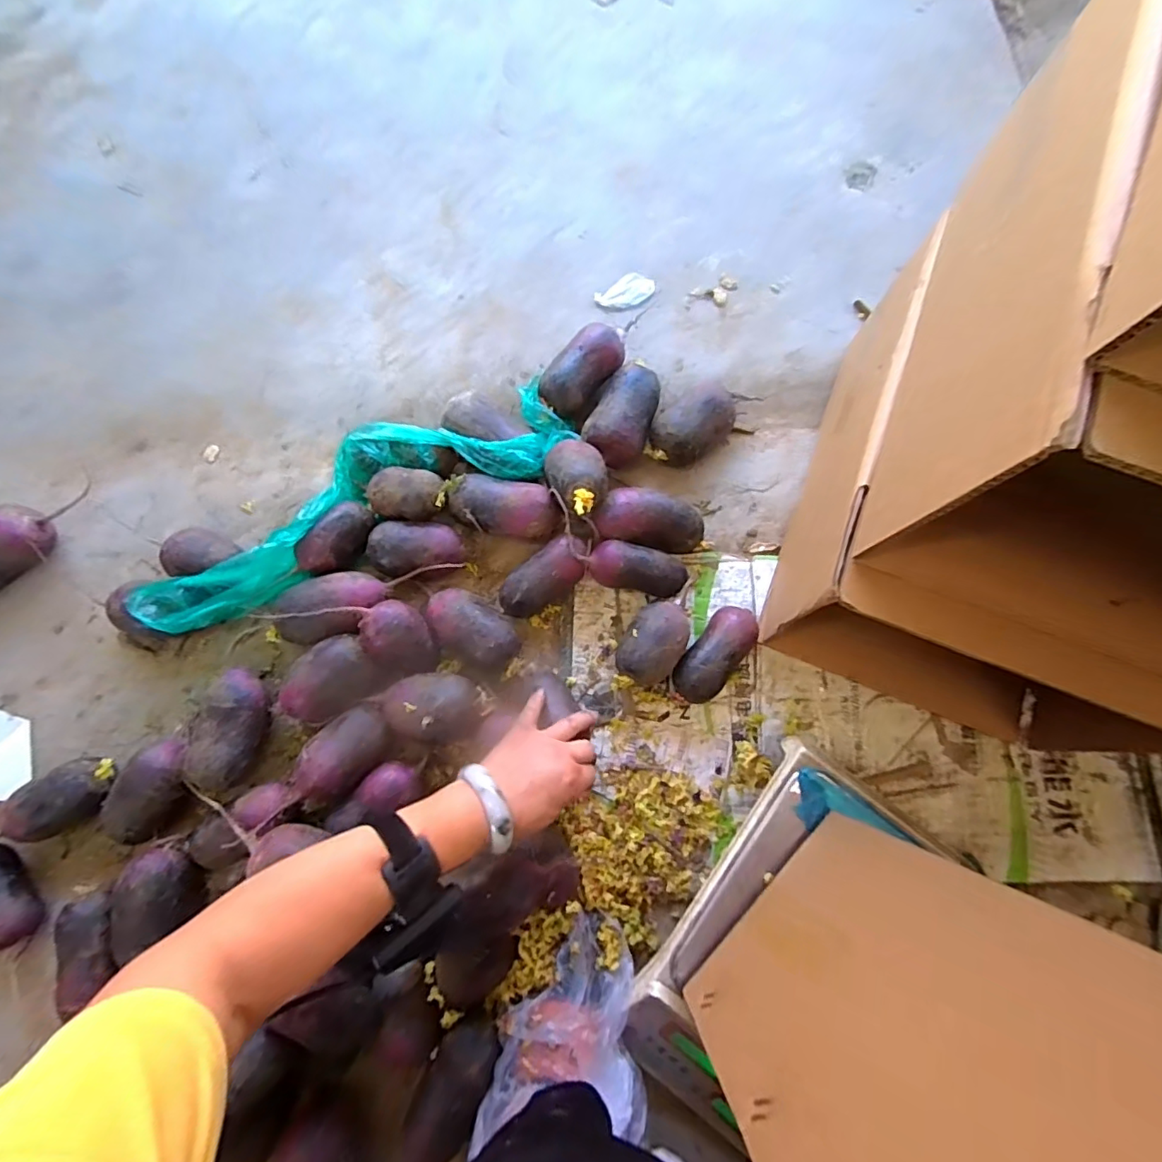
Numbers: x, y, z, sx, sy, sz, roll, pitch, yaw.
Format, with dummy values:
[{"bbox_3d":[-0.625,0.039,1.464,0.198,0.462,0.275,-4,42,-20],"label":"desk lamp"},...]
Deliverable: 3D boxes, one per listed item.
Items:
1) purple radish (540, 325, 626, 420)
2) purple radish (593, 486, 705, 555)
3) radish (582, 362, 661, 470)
[{"bbox_3d":[0.001,-0.246,0.661,0.067,0.056,0.114,35,79,6],"label":"purple radish"},{"bbox_3d":[0.077,-0.064,0.621,0.123,0.067,0.061,9,77,0],"label":"purple radish"},{"bbox_3d":[0.050,-0.192,0.652,0.071,0.056,0.126,25,78,4],"label":"radish"}]

